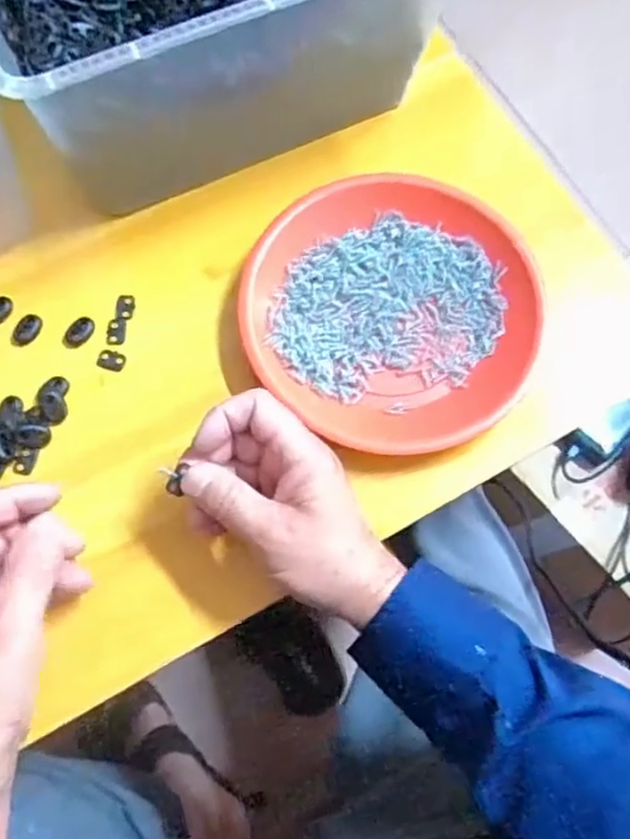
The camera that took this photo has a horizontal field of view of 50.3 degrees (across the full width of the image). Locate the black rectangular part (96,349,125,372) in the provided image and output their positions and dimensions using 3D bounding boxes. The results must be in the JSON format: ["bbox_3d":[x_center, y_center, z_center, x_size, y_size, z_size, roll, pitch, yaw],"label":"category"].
[{"bbox_3d":[-0.135,-0.040,0.444,0.017,0.004,0.013,13,72,4],"label":"black rectangular part"}]

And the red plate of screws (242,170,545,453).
[{"bbox_3d":[0.049,-0.073,0.445,0.188,0.034,0.179,0,71,0],"label":"red plate of screws"}]

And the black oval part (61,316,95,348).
[{"bbox_3d":[-0.158,-0.058,0.447,0.015,0.005,0.024,27,73,8],"label":"black oval part"}]

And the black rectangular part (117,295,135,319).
[{"bbox_3d":[-0.129,-0.077,0.456,0.012,0.004,0.017,6,71,1],"label":"black rectangular part"}]

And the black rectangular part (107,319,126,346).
[{"bbox_3d":[-0.134,-0.059,0.452,0.011,0.004,0.019,6,71,1],"label":"black rectangular part"}]

